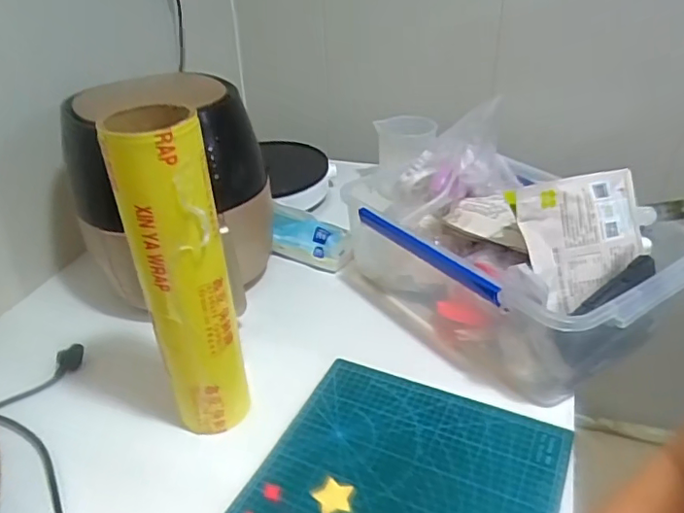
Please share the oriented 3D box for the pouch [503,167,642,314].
[{"bbox_3d":[0.295,-0.030,0.689,0.154,0.151,0.019,-20,4,-7],"label":"pouch"}]

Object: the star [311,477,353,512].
[{"bbox_3d":[-0.009,0.250,0.600,0.040,0.004,0.039,-8,31,-7],"label":"star"}]

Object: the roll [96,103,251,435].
[{"bbox_3d":[-0.166,0.034,0.617,0.089,0.369,0.090,-14,32,-16],"label":"roll"}]

